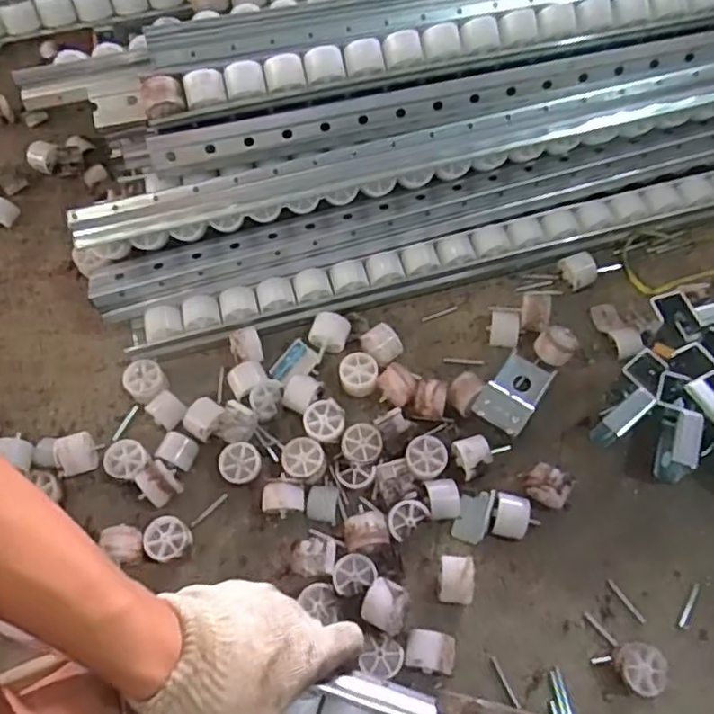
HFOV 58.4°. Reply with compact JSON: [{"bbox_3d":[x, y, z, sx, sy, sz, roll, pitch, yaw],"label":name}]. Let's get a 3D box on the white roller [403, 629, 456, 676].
[{"bbox_3d":[0.054,0.221,0.478,0.036,0.031,0.027,8,64,7],"label":"white roller"}]

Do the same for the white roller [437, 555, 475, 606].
[{"bbox_3d":[0.077,0.176,0.501,0.026,0.032,0.035,6,64,6],"label":"white roller"}]

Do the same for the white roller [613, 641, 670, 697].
[{"bbox_3d":[0.208,0.231,0.473,0.034,0.027,0.034,-18,64,-5],"label":"white roller"}]

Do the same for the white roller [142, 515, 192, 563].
[{"bbox_3d":[-0.154,0.152,0.526,0.036,0.024,0.035,-1,63,3],"label":"white roller"}]

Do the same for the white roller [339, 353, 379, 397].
[{"bbox_3d":[0.002,0.017,0.586,0.034,0.024,0.034,-1,63,3],"label":"white roller"}]

